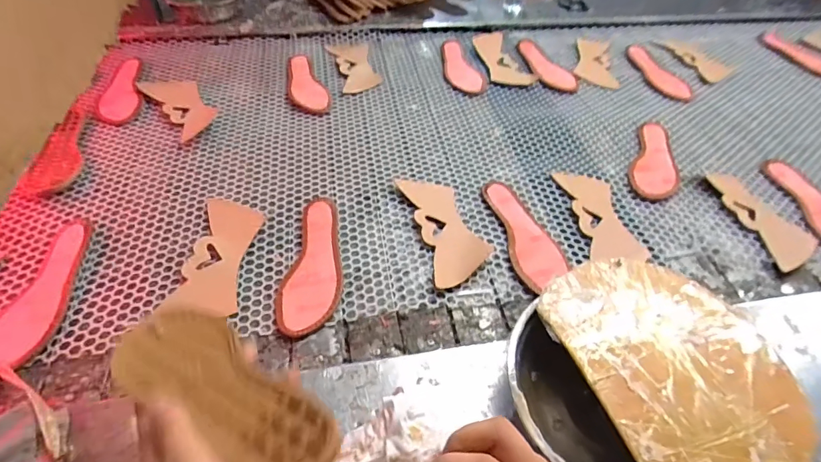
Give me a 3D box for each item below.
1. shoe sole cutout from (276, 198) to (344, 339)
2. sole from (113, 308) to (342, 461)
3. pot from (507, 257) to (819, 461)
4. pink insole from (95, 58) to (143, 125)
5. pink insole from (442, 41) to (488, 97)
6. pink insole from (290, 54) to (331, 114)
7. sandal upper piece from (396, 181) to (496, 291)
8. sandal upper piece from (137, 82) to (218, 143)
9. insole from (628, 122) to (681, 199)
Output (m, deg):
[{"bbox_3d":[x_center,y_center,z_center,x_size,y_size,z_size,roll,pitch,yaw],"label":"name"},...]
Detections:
[{"bbox_3d":[-0.129,0.041,0.585,0.077,0.010,0.213,1,51,-4],"label":"shoe sole cutout"},{"bbox_3d":[-0.139,0.106,0.309,0.223,0.025,0.074,17,47,35],"label":"sole"},{"bbox_3d":[0.223,0.150,0.425,0.251,0.086,0.229,-4,43,3],"label":"pot"},{"bbox_3d":[-0.545,-0.263,0.817,0.072,0.008,0.186,-11,58,-19],"label":"pink insole"},{"bbox_3d":[0.103,-0.358,0.946,0.070,0.007,0.206,-19,54,-6],"label":"pink insole"},{"bbox_3d":[-0.215,-0.295,0.870,0.068,0.006,0.205,-20,55,-15],"label":"pink insole"},{"bbox_3d":[0.049,-0.009,0.638,0.085,0.009,0.209,-10,48,-13],"label":"sandal upper piece"},{"bbox_3d":[-0.416,-0.232,0.799,0.083,0.010,0.185,-33,63,-25],"label":"sandal upper piece"},{"bbox_3d":[0.435,-0.126,0.765,0.078,0.016,0.217,17,51,23],"label":"insole"}]

